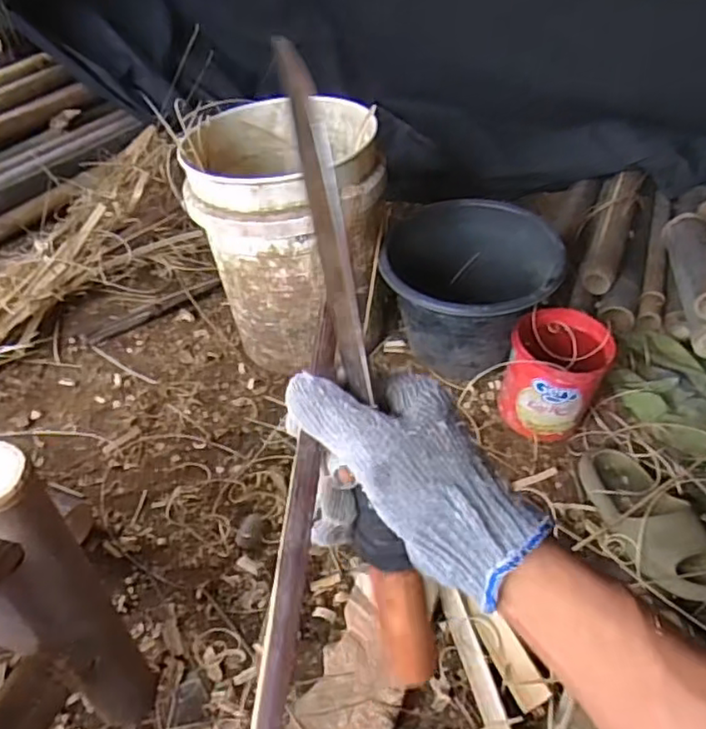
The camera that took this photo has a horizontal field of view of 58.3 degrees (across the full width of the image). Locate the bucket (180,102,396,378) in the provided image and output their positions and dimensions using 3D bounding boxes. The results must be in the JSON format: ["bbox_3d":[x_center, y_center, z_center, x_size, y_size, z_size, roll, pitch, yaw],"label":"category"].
[{"bbox_3d":[-0.088,-0.211,1.050,0.304,0.362,0.293,0,45,0],"label":"bucket"}]

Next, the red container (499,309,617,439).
[{"bbox_3d":[0.303,0.019,0.959,0.134,0.151,0.136,0,45,0],"label":"red container"}]

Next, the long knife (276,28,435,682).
[{"bbox_3d":[0.003,0.018,0.329,0.026,0.334,0.039,-14,15,-12],"label":"long knife"}]

